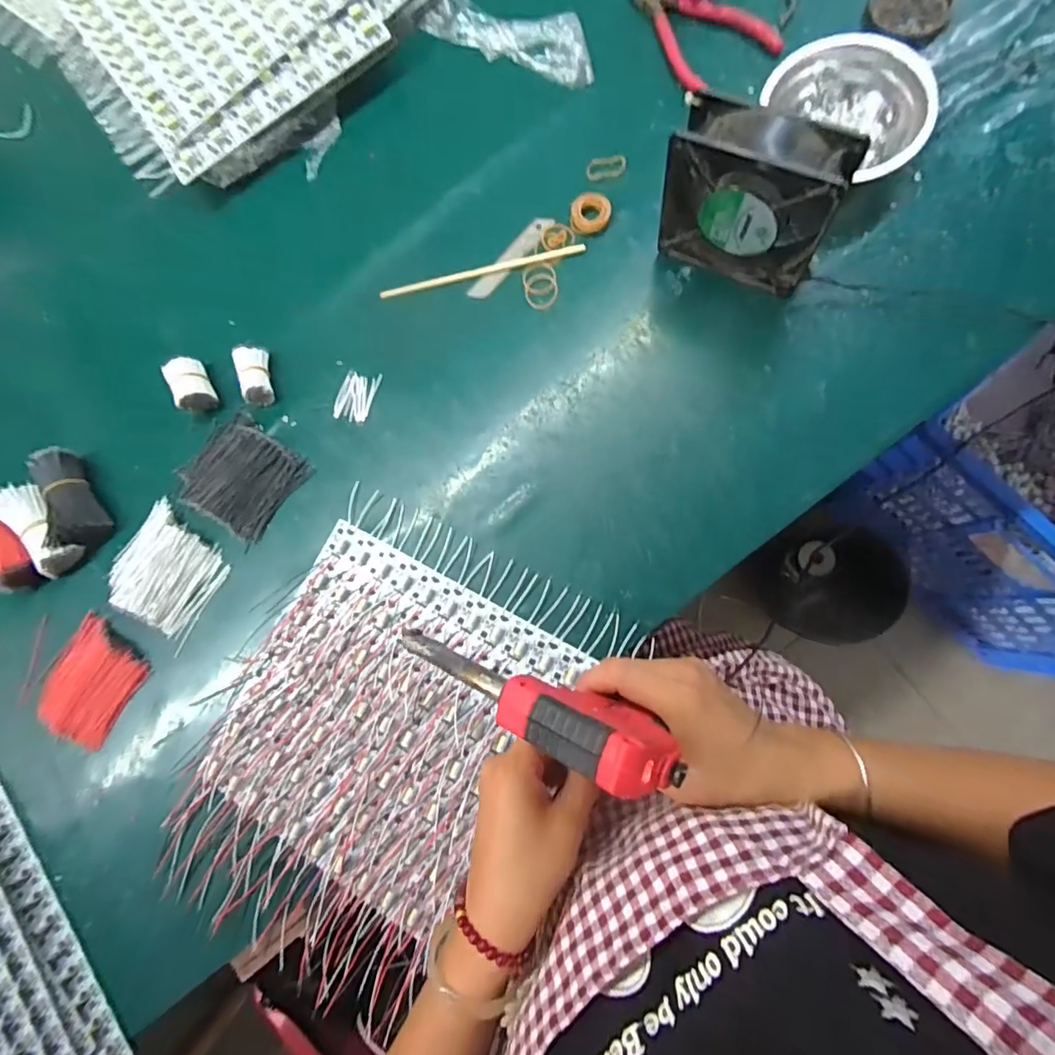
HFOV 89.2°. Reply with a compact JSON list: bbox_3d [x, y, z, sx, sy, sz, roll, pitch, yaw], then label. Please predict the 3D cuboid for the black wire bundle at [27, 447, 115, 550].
[{"bbox_3d":[-0.439,-0.027,0.512,0.042,0.034,0.099,-30,83,1],"label":"black wire bundle"}]

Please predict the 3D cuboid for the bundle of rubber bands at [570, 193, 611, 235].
[{"bbox_3d":[0.056,-0.282,0.481,0.036,0.010,0.035,8,85,5],"label":"bundle of rubber bands"}]

